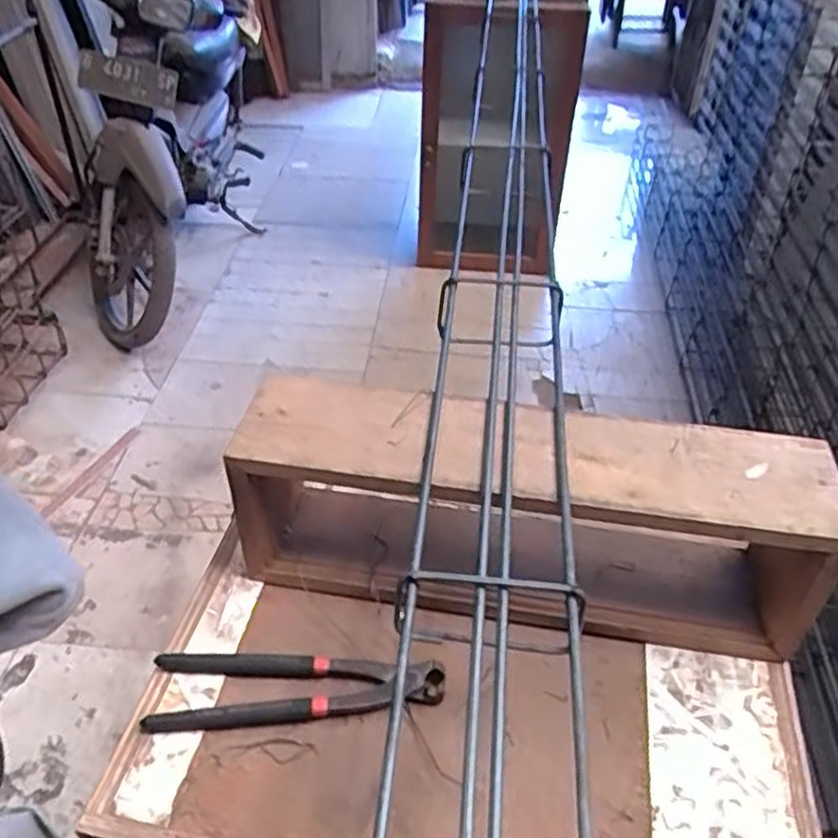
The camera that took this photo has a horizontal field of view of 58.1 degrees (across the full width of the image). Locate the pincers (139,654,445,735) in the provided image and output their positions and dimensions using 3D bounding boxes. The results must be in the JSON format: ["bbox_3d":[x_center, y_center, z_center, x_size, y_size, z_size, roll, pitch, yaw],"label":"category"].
[{"bbox_3d":[-0.092,0.199,0.574,0.216,0.018,0.058,-3,41,-6],"label":"pincers"}]

